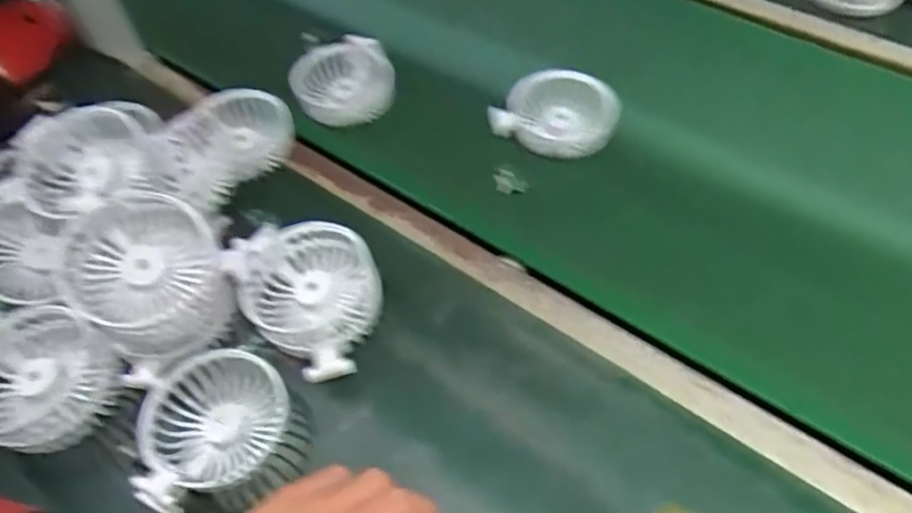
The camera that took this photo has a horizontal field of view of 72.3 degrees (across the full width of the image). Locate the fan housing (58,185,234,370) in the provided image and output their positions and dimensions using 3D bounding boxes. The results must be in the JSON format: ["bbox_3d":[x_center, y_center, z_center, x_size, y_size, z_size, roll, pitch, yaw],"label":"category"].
[{"bbox_3d":[-0.208,0.014,0.429,0.096,0.119,0.054,-35,26,-11],"label":"fan housing"}]

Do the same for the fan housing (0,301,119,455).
[{"bbox_3d":[-0.288,0.084,0.429,0.097,0.039,0.091,-2,56,2],"label":"fan housing"}]

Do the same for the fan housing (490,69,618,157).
[{"bbox_3d":[0.091,-0.133,0.570,0.108,0.028,0.088,10,57,10],"label":"fan housing"}]

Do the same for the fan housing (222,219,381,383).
[{"bbox_3d":[-0.108,0.023,0.451,0.108,0.045,0.108,2,68,-5],"label":"fan housing"}]

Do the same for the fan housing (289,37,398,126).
[{"bbox_3d":[-0.113,-0.176,0.625,0.096,0.039,0.096,-15,56,-7],"label":"fan housing"}]

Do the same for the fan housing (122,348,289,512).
[{"bbox_3d":[-0.163,0.114,0.419,0.093,0.035,0.097,-17,56,-9],"label":"fan housing"}]

